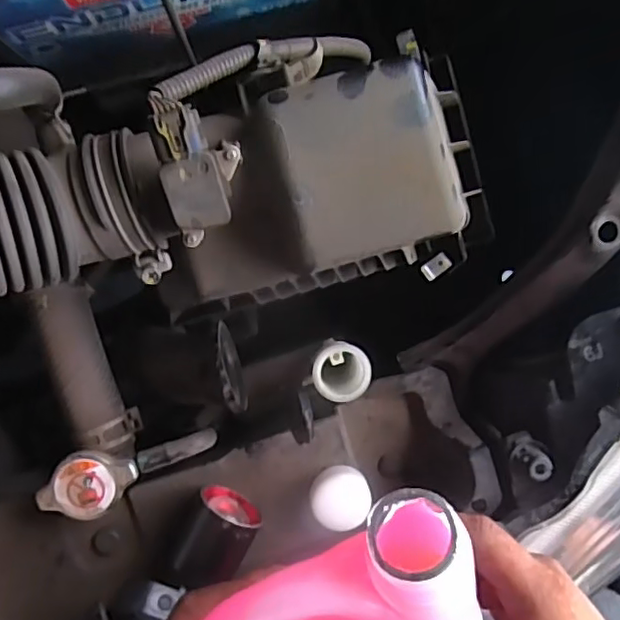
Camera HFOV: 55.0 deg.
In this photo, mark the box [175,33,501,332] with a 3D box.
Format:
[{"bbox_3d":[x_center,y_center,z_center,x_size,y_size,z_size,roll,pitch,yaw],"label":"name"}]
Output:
[{"bbox_3d":[0.003,-0.074,0.356,0.173,0.091,0.113,-19,112,0],"label":"box"}]

